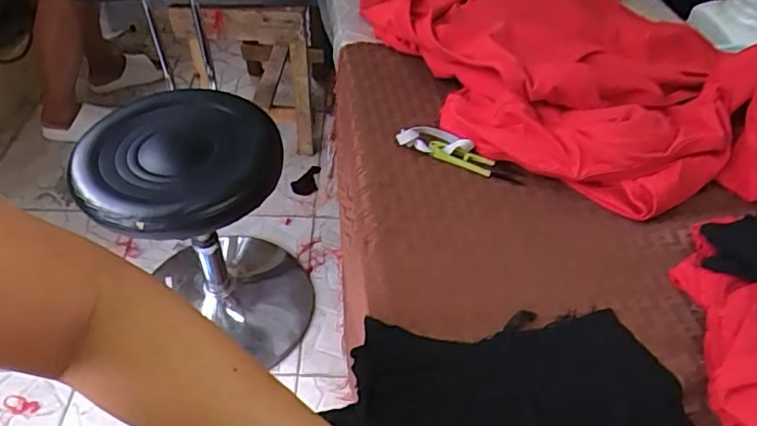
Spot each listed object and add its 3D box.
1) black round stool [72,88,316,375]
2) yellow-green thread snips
[{"bbox_3d":[-0.298,0.066,1.094,0.305,0.519,0.309,2,49,-3],"label":"black round stool"},{"bbox_3d":[0.100,-0.053,0.579,0.097,0.011,0.017,21,51,13],"label":"yellow-green thread snips"}]

